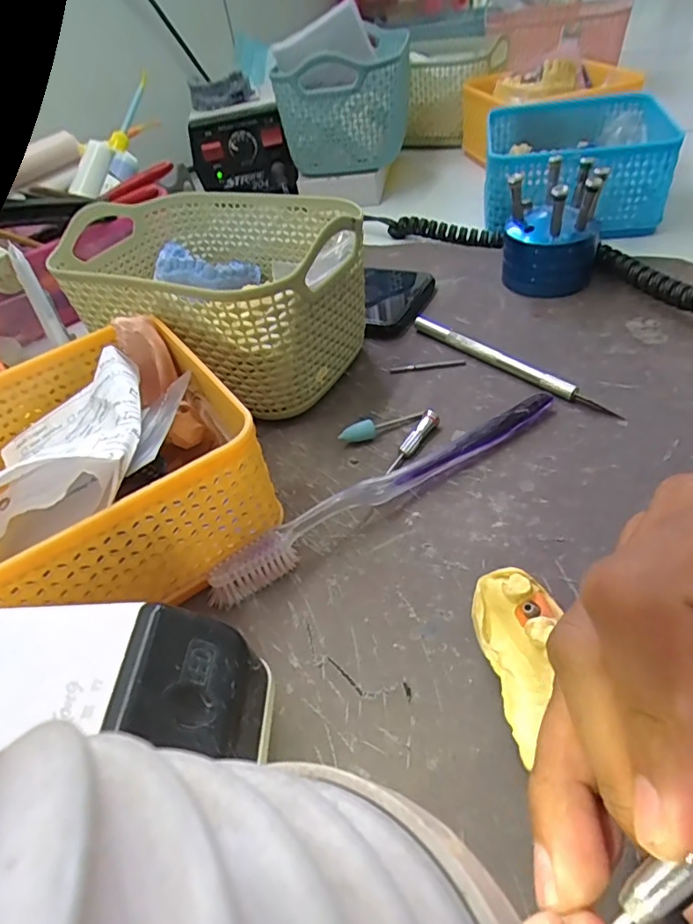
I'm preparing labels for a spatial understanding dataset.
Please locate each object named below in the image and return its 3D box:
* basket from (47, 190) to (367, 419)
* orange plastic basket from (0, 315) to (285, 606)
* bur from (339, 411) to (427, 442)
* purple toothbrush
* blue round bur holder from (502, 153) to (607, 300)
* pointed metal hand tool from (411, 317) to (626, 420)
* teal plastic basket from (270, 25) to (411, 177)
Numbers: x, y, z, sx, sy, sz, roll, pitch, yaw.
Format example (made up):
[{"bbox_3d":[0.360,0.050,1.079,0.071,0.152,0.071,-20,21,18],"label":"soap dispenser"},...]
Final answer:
[{"bbox_3d":[-0.075,-0.100,0.326,0.173,0.077,0.114,16,50,25],"label":"basket"},{"bbox_3d":[-0.115,0.002,0.240,0.136,0.065,0.135,-31,48,-20],"label":"orange plastic basket"},{"bbox_3d":[0.019,-0.019,0.287,0.048,0.010,0.007,-24,45,-13],"label":"bur"},{"bbox_3d":[0.022,0.011,0.249,0.182,0.016,0.012,-28,46,-17],"label":"purple toothbrush"},{"bbox_3d":[0.138,-0.157,0.365,0.060,0.071,0.064,-3,46,3],"label":"blue round bur holder"},{"bbox_3d":[0.088,-0.058,0.310,0.007,0.008,0.134,-36,49,-24],"label":"pointed metal hand tool"},{"bbox_3d":[0.000,-0.342,0.525,0.112,0.088,0.134,1,45,12],"label":"teal plastic basket"}]

